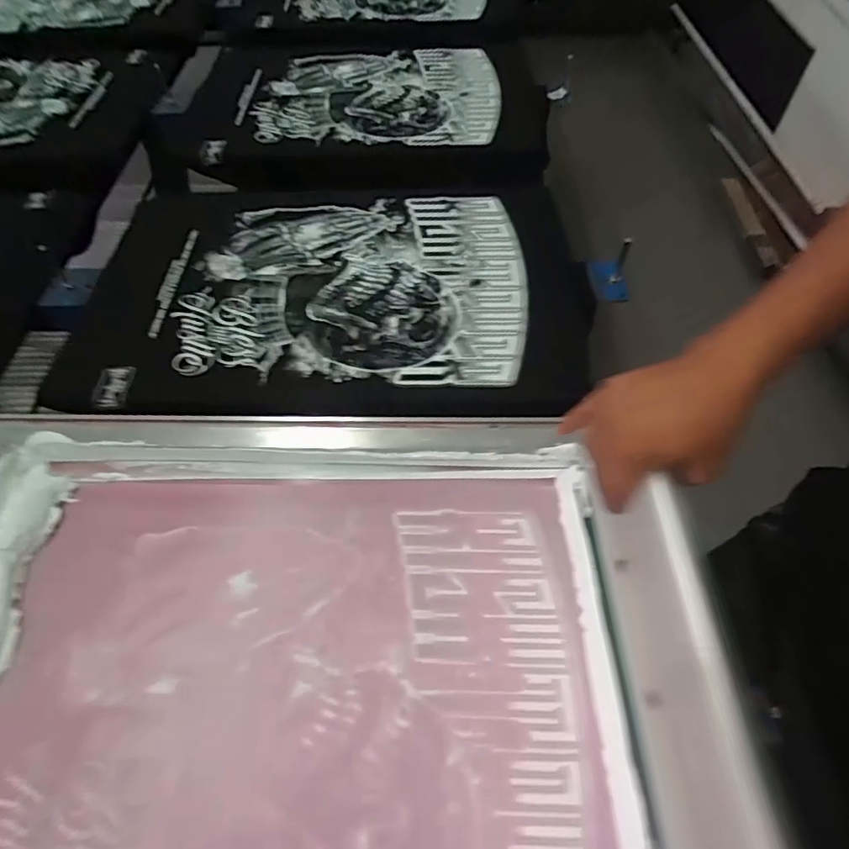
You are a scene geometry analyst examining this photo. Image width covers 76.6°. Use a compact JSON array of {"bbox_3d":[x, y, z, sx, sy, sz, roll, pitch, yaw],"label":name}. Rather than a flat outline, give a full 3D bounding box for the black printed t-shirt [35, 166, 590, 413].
[{"bbox_3d":[-0.115,-0.199,0.704,0.618,0.022,0.434,3,56,3],"label":"black printed t-shirt"}]

